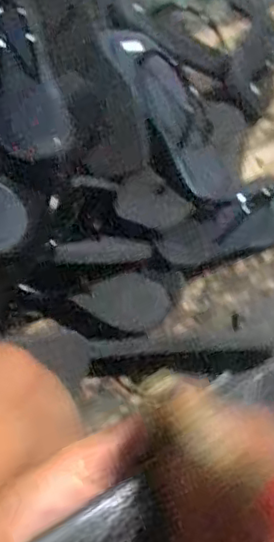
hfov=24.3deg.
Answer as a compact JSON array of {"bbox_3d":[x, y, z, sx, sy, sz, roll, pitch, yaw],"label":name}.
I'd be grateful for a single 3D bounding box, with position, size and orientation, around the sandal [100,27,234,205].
[{"bbox_3d":[0.041,-0.183,0.741,0.084,0.037,0.230,-24,80,-16],"label":"sandal"}]

